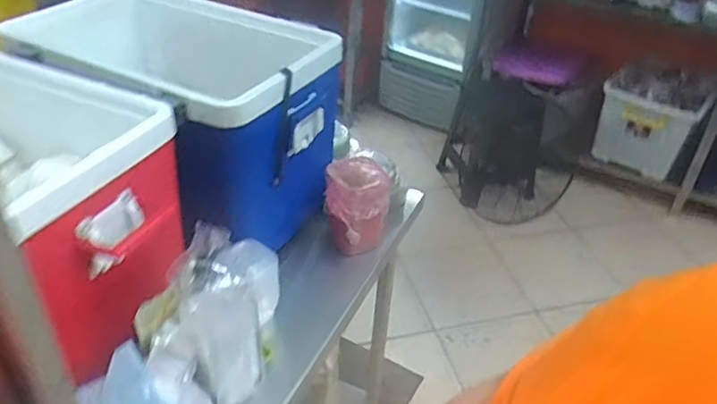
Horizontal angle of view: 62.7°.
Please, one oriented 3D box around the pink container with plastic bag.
[{"bbox_3d":[0.001,-0.007,1.072,0.109,0.140,0.138,6,36,1],"label":"pink container with plastic bag"}]

